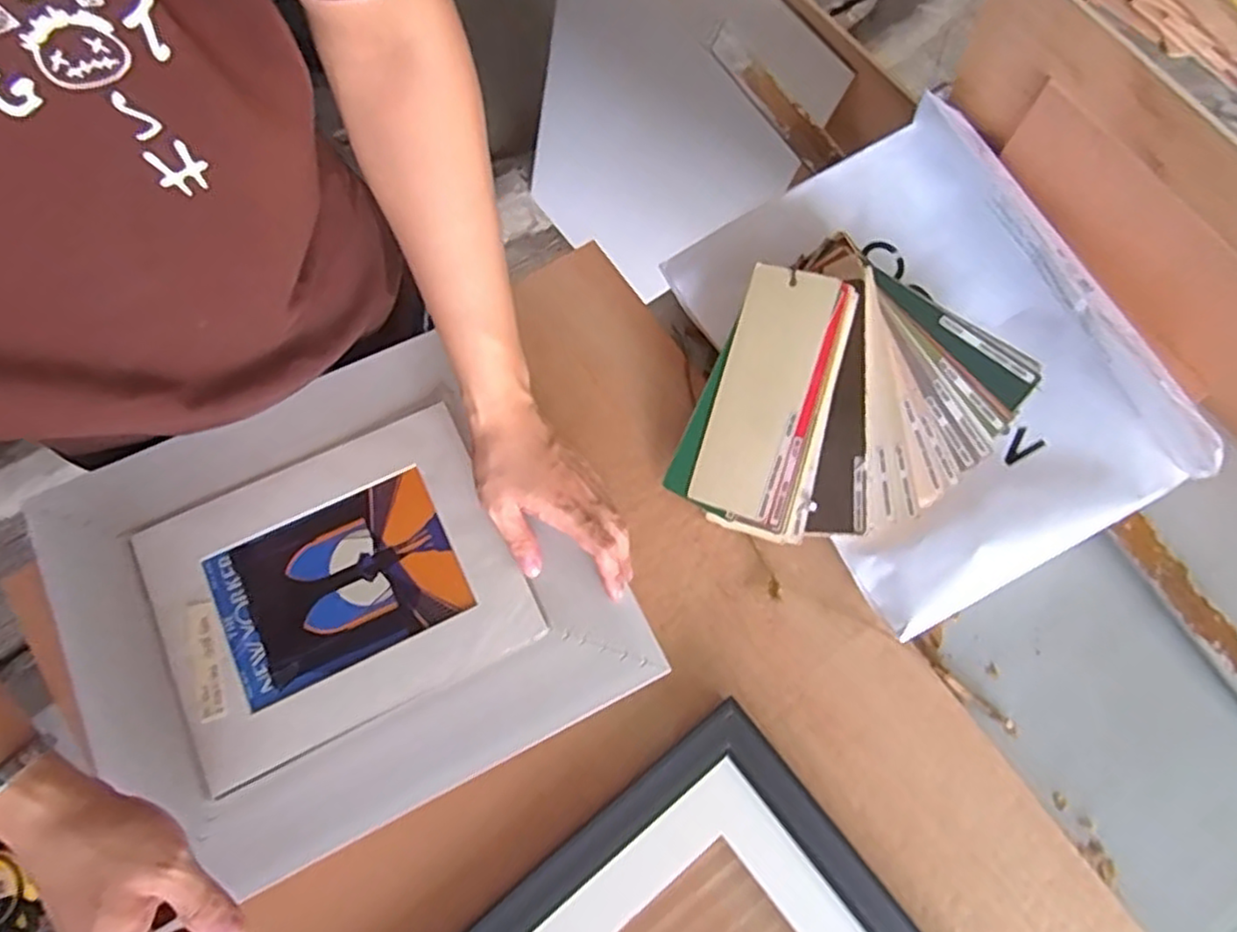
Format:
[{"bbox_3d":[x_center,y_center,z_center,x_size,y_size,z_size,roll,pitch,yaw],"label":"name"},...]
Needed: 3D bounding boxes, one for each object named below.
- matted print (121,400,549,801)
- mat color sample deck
[{"bbox_3d":[-0.212,0.089,0.521,0.248,0.009,0.202,-26,77,-9],"label":"matted print"},{"bbox_3d":[0.178,-0.041,0.567,0.219,0.049,0.243,34,94,0],"label":"mat color sample deck"}]

